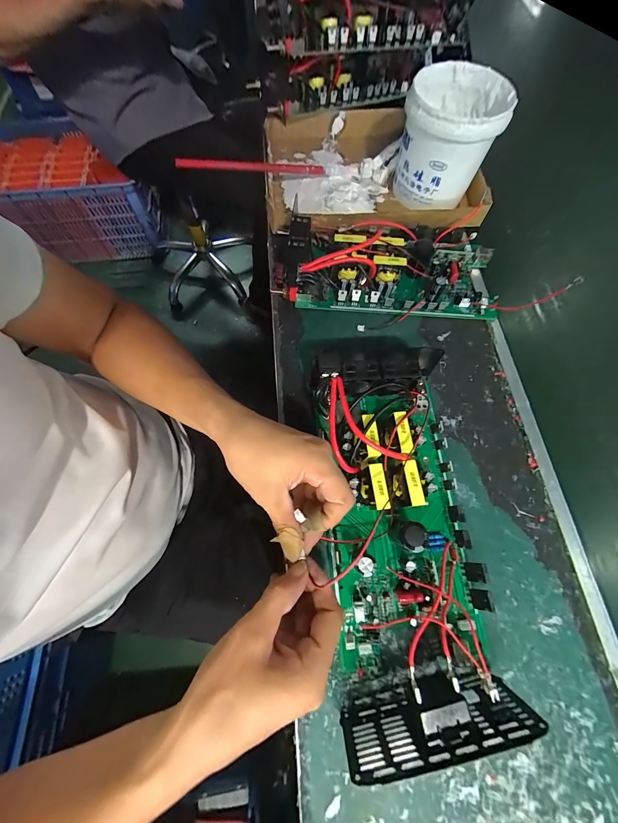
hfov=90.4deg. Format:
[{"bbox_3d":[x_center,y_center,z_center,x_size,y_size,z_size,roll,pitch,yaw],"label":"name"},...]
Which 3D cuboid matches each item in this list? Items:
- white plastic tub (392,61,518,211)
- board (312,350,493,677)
[{"bbox_3d":[0.186,-0.364,0.418,0.121,0.112,0.129,23,70,8],"label":"white plastic tub"},{"bbox_3d":[0.082,0.081,0.289,0.130,0.063,0.293,-5,78,-3],"label":"board"}]

